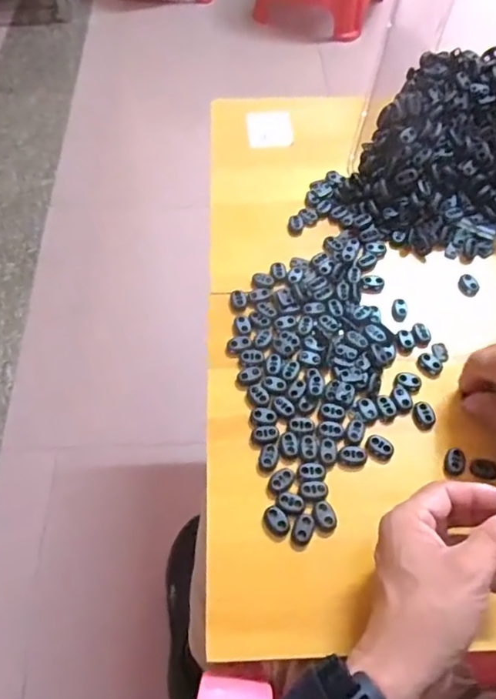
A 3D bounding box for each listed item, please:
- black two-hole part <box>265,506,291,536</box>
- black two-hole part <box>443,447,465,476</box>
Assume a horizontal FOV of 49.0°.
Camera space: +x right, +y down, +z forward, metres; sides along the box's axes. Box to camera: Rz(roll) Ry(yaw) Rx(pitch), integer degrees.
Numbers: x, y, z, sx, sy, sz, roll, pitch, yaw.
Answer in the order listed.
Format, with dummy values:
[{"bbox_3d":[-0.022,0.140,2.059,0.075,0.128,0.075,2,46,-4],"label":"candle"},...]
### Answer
[{"bbox_3d":[0.021,0.125,0.397,0.015,0.006,0.021,-38,66,-22],"label":"black two-hole part"},{"bbox_3d":[0.159,0.088,0.422,0.016,0.009,0.022,18,59,9],"label":"black two-hole part"}]

